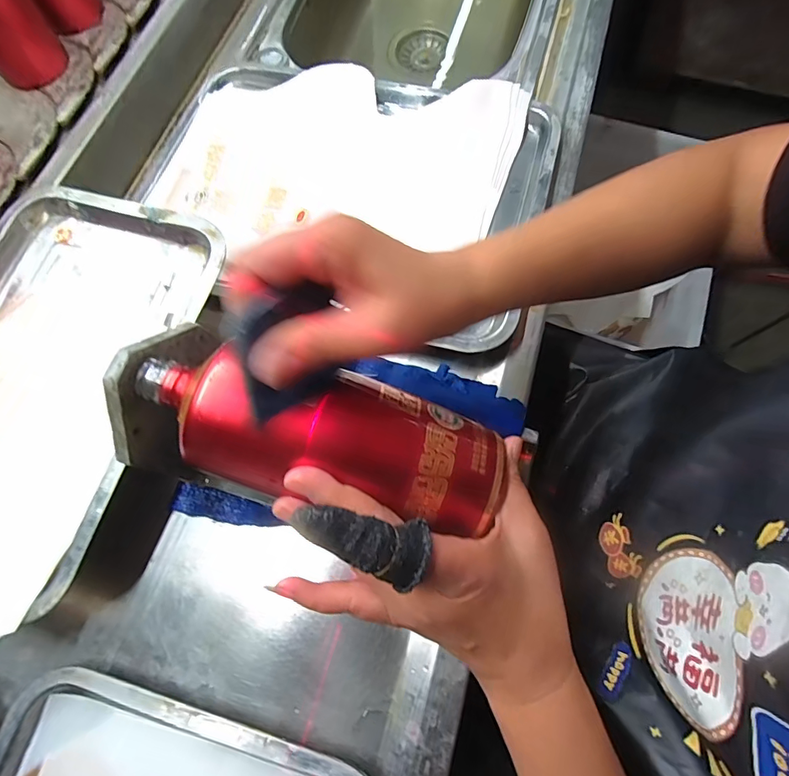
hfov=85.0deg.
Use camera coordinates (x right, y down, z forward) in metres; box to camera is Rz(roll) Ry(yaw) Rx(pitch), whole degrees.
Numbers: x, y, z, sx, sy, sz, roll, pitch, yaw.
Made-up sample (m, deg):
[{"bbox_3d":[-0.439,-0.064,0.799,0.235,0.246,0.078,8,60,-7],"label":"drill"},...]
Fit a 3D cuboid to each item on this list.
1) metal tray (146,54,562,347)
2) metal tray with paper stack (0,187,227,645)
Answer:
[{"bbox_3d":[-0.049,-0.209,0.421,0.372,0.044,0.259,16,76,2],"label":"metal tray"},{"bbox_3d":[-0.280,-0.003,0.324,0.227,0.026,0.319,15,73,10],"label":"metal tray with paper stack"}]

